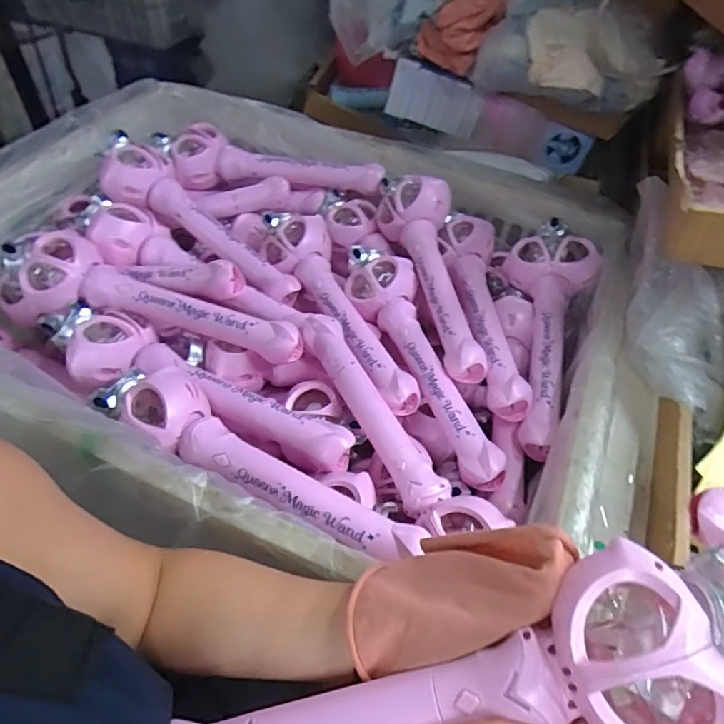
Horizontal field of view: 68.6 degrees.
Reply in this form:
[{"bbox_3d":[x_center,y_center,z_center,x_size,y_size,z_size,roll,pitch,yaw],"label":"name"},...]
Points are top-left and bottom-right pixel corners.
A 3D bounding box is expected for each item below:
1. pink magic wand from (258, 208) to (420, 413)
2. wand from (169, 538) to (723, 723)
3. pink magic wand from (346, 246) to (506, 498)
[{"bbox_3d":[-0.043,-0.080,0.686,0.087,0.056,0.355,-17,54,-18],"label":"pink magic wand"},{"bbox_3d":[0.044,0.186,0.291,0.337,0.061,0.086,-24,50,13],"label":"wand"},{"bbox_3d":[0.066,-0.013,0.644,0.086,0.061,0.359,-13,52,-15],"label":"pink magic wand"}]

